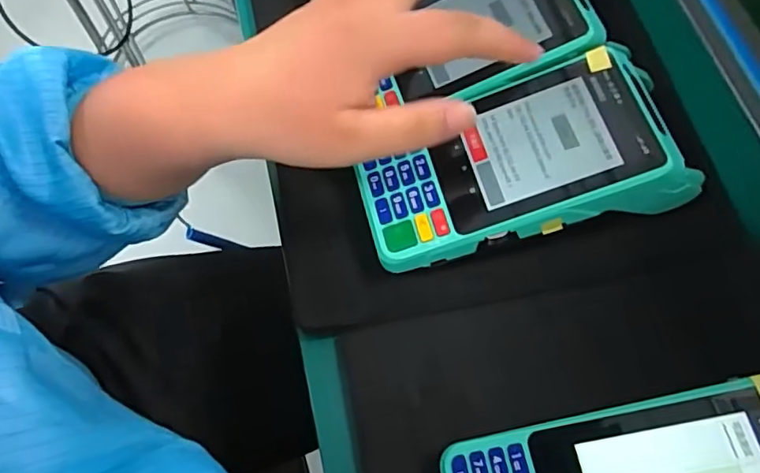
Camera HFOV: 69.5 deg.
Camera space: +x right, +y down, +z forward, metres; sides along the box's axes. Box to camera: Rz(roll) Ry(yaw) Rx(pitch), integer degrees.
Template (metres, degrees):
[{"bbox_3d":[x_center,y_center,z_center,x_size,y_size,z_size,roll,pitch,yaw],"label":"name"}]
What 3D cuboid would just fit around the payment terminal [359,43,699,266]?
[{"bbox_3d":[0.069,-0.037,0.282,0.155,0.061,0.075,-12,69,-6],"label":"payment terminal"}]

